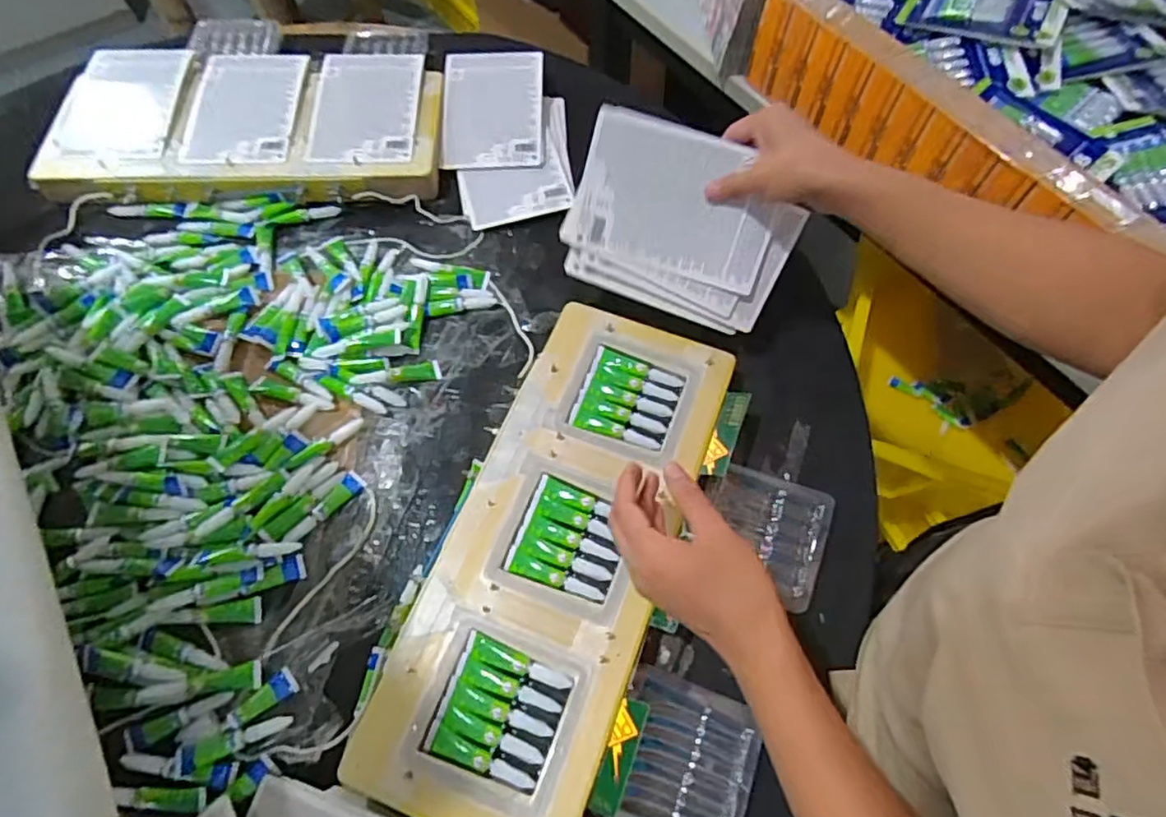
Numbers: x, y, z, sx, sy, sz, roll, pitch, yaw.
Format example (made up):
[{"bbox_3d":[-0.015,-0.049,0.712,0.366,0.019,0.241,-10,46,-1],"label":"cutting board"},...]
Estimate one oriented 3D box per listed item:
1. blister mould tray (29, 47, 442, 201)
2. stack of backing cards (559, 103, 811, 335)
[{"bbox_3d":[-0.372,-0.329,0.726,0.433,0.045,0.209,-1,64,0],"label":"blister mould tray"},{"bbox_3d":[0.085,-0.160,0.561,0.189,0.148,0.014,19,21,1],"label":"stack of backing cards"}]

